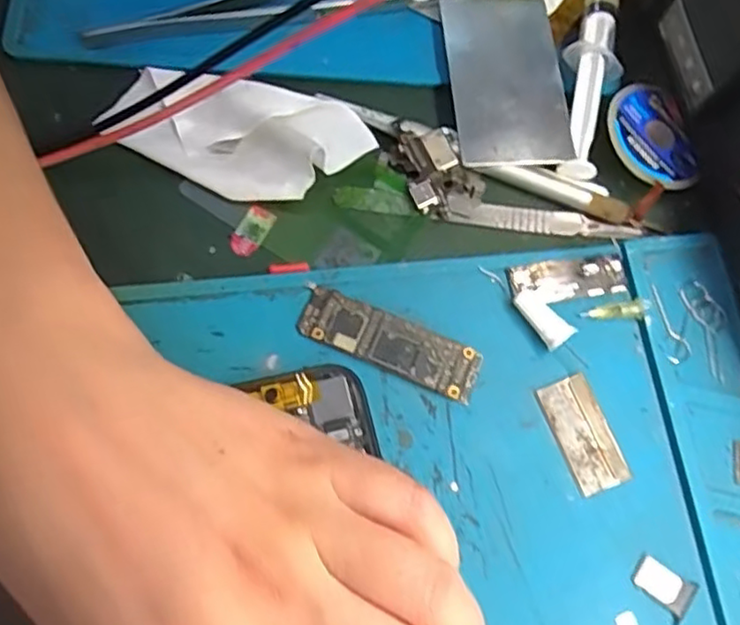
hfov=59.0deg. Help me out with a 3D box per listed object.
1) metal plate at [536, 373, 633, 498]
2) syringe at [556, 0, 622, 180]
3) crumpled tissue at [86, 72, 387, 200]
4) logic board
[{"bbox_3d":[0.074,0.041,0.224,0.019,0.004,0.038,-20,74,-11],"label":"metal plate"},{"bbox_3d":[0.091,-0.105,0.263,0.022,0.018,0.108,16,71,1],"label":"syringe"},{"bbox_3d":[-0.050,-0.068,0.240,0.095,0.023,0.045,12,71,-1],"label":"crumpled tissue"},{"bbox_3d":[0.006,0.011,0.228,0.064,0.005,0.020,21,71,3],"label":"logic board"}]

